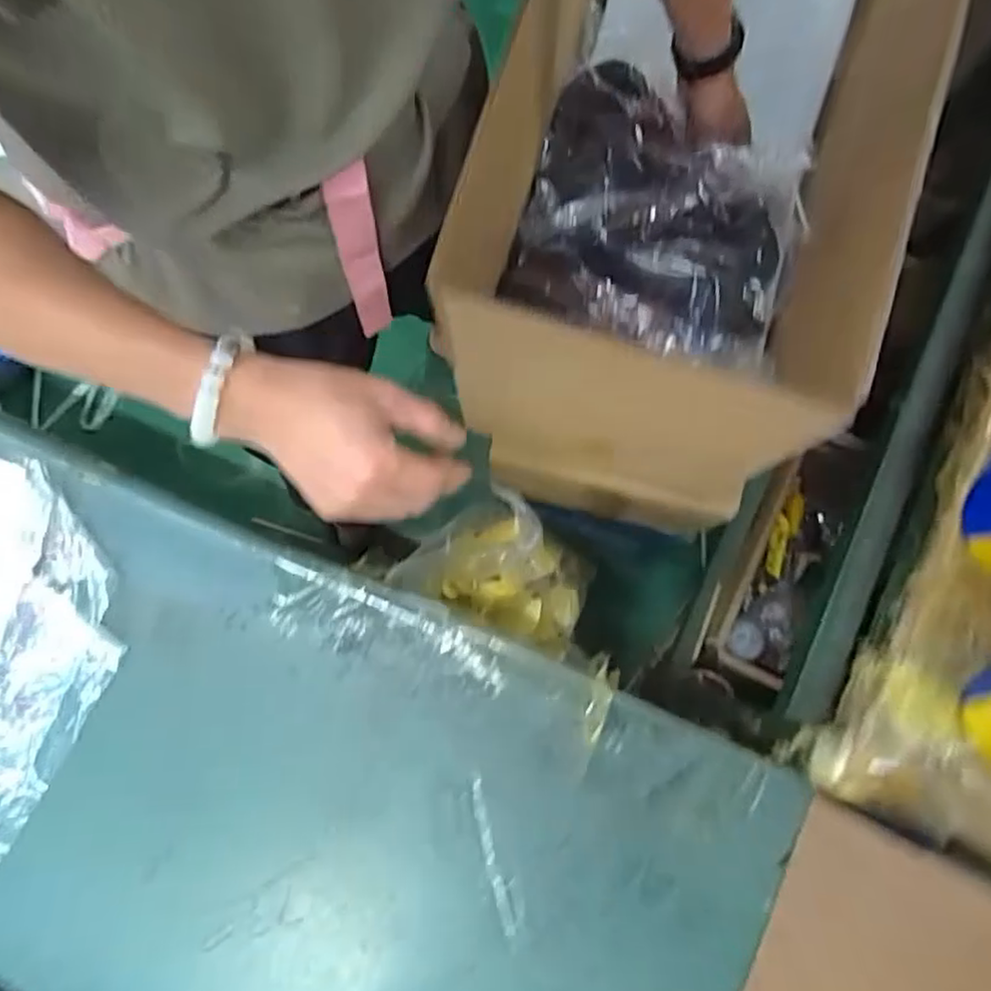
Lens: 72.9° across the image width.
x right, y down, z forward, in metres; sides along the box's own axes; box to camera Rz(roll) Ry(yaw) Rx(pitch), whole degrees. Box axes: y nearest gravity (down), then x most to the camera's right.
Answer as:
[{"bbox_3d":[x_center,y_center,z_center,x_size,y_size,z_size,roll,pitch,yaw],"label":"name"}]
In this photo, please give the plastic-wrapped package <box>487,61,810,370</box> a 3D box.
[{"bbox_3d":[0.164,-0.274,0.702,0.275,0.099,0.281,16,78,3],"label":"plastic-wrapped package"}]

